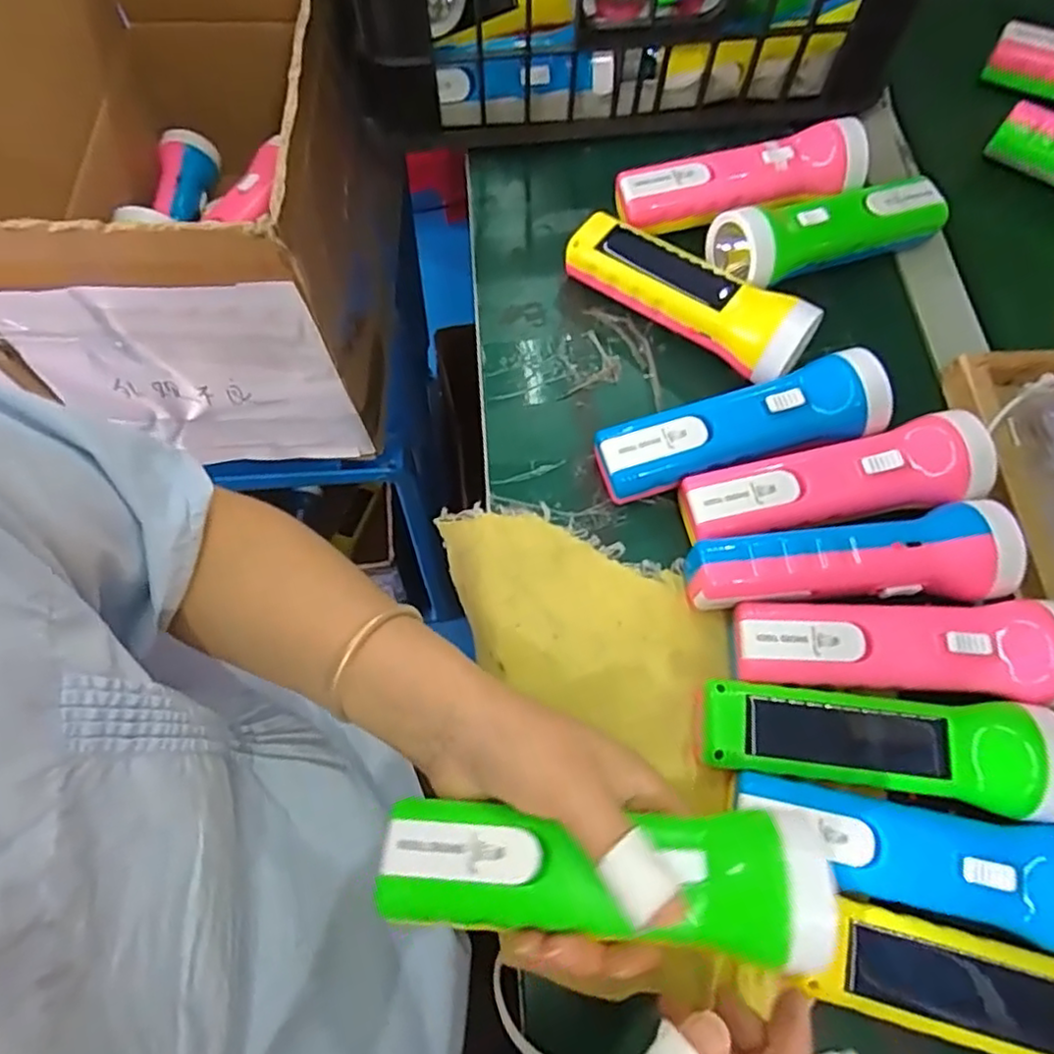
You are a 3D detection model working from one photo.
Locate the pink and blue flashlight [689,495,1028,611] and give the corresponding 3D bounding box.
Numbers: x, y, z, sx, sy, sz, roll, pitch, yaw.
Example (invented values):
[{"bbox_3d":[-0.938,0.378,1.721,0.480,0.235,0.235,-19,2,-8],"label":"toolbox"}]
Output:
[{"bbox_3d":[0.171,0.022,0.354,0.167,0.045,0.050,-7,69,-3],"label":"pink and blue flashlight"}]

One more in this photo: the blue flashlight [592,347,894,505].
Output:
[{"bbox_3d":[0.123,-0.056,0.389,0.165,0.047,0.048,-13,69,-5],"label":"blue flashlight"}]

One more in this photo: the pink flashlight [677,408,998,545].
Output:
[{"bbox_3d":[0.170,-0.024,0.376,0.168,0.039,0.050,-9,69,-3],"label":"pink flashlight"}]

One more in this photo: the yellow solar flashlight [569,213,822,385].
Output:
[{"bbox_3d":[0.102,-0.149,0.424,0.162,0.051,0.051,39,74,14],"label":"yellow solar flashlight"}]

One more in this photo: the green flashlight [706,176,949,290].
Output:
[{"bbox_3d":[0.200,-0.190,0.443,0.167,0.046,0.050,-15,70,-9],"label":"green flashlight"}]

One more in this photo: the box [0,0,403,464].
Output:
[{"bbox_3d":[-0.550,-0.276,0.523,0.851,0.256,0.362,1,68,-3],"label":"box"}]

